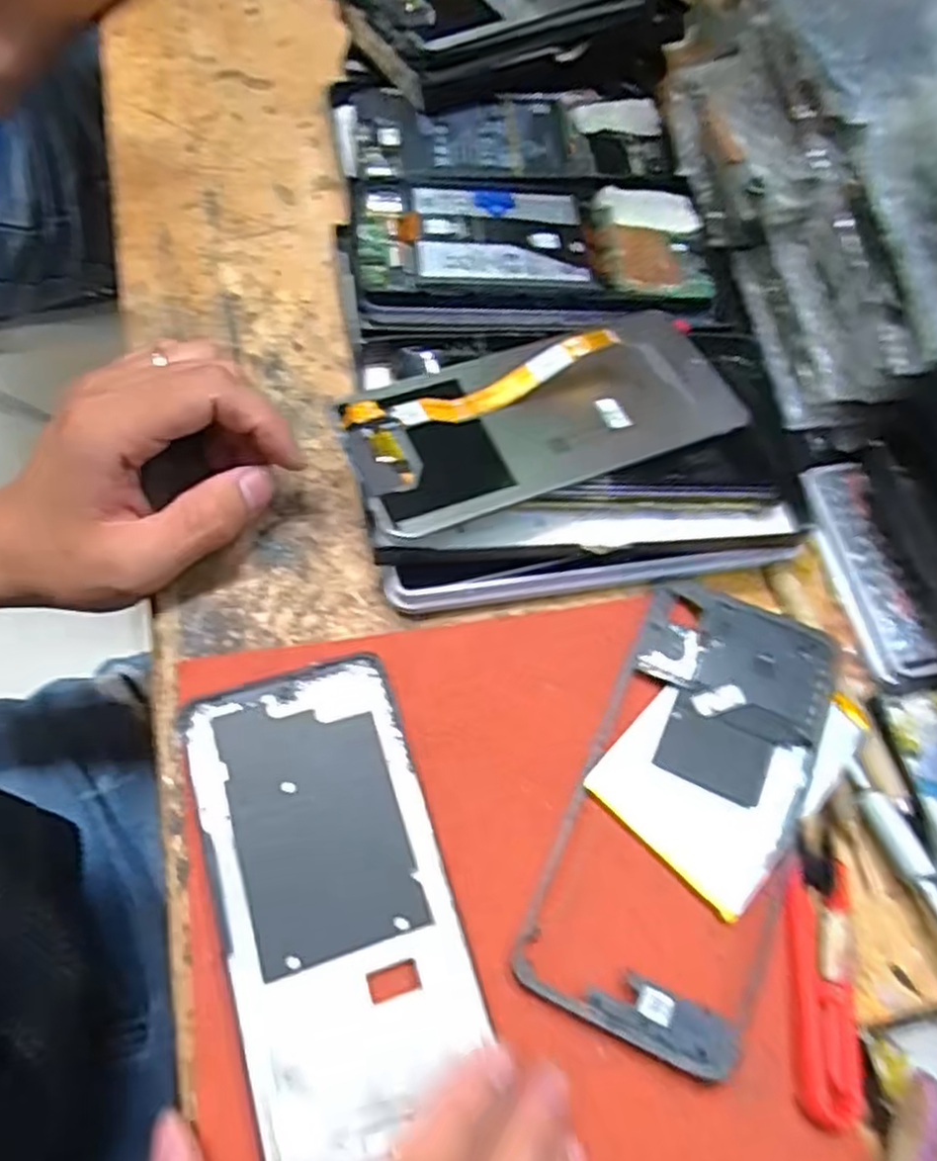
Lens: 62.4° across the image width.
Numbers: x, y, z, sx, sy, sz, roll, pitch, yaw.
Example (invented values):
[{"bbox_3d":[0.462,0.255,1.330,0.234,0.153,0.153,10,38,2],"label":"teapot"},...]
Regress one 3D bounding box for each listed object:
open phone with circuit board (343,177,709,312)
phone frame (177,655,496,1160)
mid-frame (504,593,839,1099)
[{"bbox_3d":[0.030,-0.156,0.352,0.159,0.012,0.072,0,65,-6],"label":"open phone with circuit board"},{"bbox_3d":[-0.045,0.106,0.257,0.077,0.006,0.157,-12,68,-8],"label":"phone frame"},{"bbox_3d":[0.080,0.078,0.278,0.077,0.012,0.165,23,68,7],"label":"mid-frame"}]

